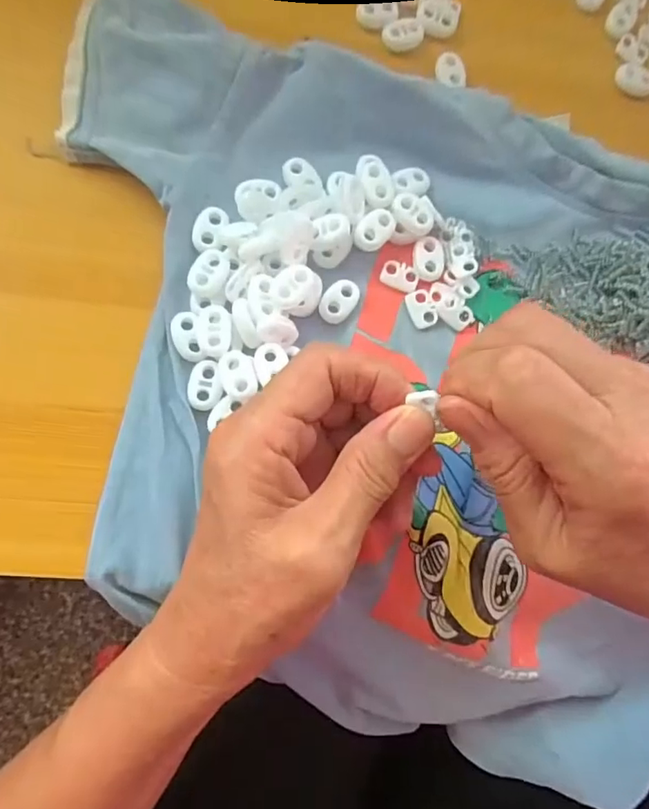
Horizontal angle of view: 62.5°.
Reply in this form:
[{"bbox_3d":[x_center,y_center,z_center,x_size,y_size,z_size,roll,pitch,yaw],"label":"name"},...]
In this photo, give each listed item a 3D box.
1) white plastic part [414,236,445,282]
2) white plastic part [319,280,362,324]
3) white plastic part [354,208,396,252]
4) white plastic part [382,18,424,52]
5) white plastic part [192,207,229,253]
[{"bbox_3d":[0.052,-0.072,0.263,0.015,0.004,0.022,5,86,-7],"label":"white plastic part"},{"bbox_3d":[0.007,-0.049,0.253,0.014,0.004,0.023,40,82,-4],"label":"white plastic part"},{"bbox_3d":[0.025,-0.084,0.254,0.024,0.004,0.015,-44,93,-8],"label":"white plastic part"},{"bbox_3d":[0.042,-0.194,0.280,0.021,0.006,0.013,-7,87,-8],"label":"white plastic part"},{"bbox_3d":[-0.053,-0.082,0.248,0.014,0.004,0.023,16,85,-6],"label":"white plastic part"}]

